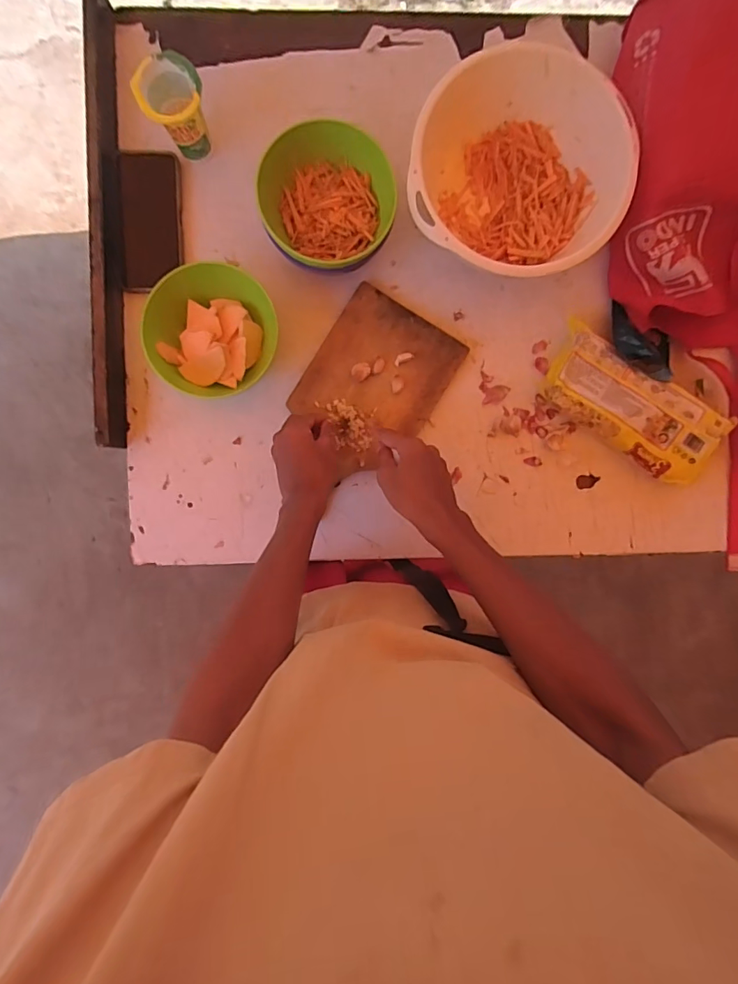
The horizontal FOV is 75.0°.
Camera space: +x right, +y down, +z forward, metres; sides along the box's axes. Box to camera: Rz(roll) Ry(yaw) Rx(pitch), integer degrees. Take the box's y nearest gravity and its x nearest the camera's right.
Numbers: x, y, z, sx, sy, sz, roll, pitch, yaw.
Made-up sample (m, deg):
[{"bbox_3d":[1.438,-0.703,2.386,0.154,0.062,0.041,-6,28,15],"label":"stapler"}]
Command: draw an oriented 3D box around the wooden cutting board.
[{"bbox_3d":[0.007,-0.140,0.613,0.161,0.021,0.209,33,87,1],"label":"wooden cutting board"}]

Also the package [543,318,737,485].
[{"bbox_3d":[0.327,-0.107,0.606,0.226,0.049,0.106,34,92,-3],"label":"package"}]

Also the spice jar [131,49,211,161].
[{"bbox_3d":[-0.217,-0.436,0.555,0.070,0.097,0.059,-24,94,0],"label":"spice jar"}]

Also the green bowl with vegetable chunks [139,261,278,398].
[{"bbox_3d":[-0.185,-0.189,0.580,0.141,0.080,0.134,0,92,-2],"label":"green bowl with vegetable chunks"}]

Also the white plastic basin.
[{"bbox_3d":[0.171,-0.374,0.576,0.239,0.105,0.226,0,92,-2],"label":"white plastic basin"}]

